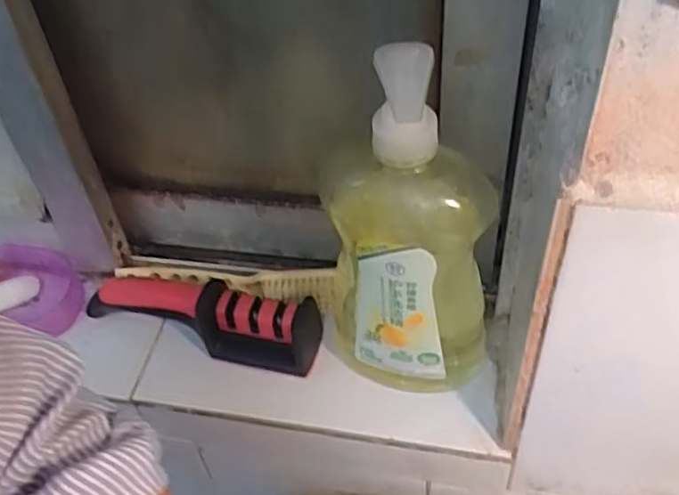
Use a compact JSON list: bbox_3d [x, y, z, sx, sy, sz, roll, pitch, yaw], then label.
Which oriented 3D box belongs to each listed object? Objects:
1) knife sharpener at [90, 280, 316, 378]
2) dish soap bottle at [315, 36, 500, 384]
[{"bbox_3d":[-0.116,0.056,0.567,0.212,0.061,0.043,11,48,16],"label":"knife sharpener"},{"bbox_3d":[0.048,0.002,0.442,0.106,0.273,0.062,-7,46,-1],"label":"dish soap bottle"}]

